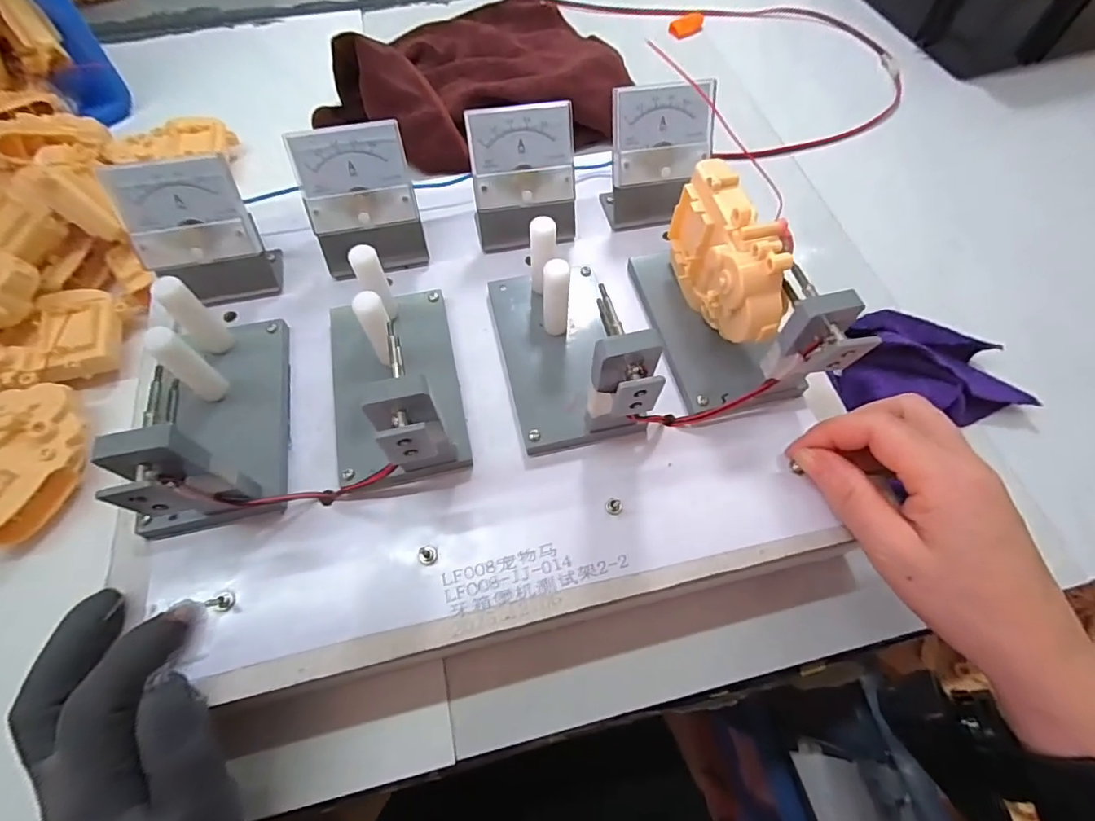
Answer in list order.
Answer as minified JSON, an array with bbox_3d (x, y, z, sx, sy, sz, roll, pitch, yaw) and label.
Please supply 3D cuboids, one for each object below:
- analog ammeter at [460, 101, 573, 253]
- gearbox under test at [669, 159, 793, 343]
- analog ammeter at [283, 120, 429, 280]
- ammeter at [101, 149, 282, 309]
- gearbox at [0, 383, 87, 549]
[{"bbox_3d":[-0.015,-0.144,0.323,0.067,0.077,0.042,-10,64,-7],"label":"analog ammeter"},{"bbox_3d":[0.099,-0.080,0.275,0.035,0.065,0.096,-6,63,-3],"label":"gearbox under test"},{"bbox_3d":[-0.114,-0.126,0.312,0.066,0.075,0.044,-15,64,-9],"label":"analog ammeter"},{"bbox_3d":[-0.202,-0.099,0.295,0.063,0.074,0.042,-15,64,-9],"label":"ammeter"},{"bbox_3d":[-0.326,0.031,0.310,0.058,0.033,0.092,22,65,11],"label":"gearbox"}]

